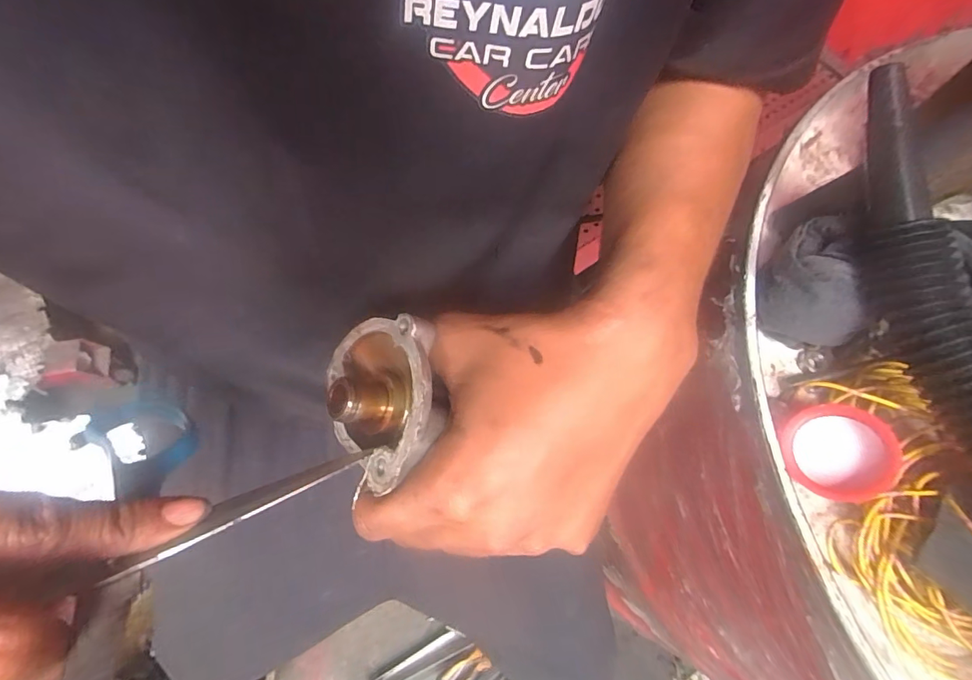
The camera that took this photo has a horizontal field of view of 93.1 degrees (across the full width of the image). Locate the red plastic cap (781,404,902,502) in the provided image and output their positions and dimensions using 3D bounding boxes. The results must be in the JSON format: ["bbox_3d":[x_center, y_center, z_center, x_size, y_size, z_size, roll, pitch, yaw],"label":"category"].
[{"bbox_3d":[0.175,0.056,0.231,0.049,0.010,0.046,-20,55,31],"label":"red plastic cap"}]

